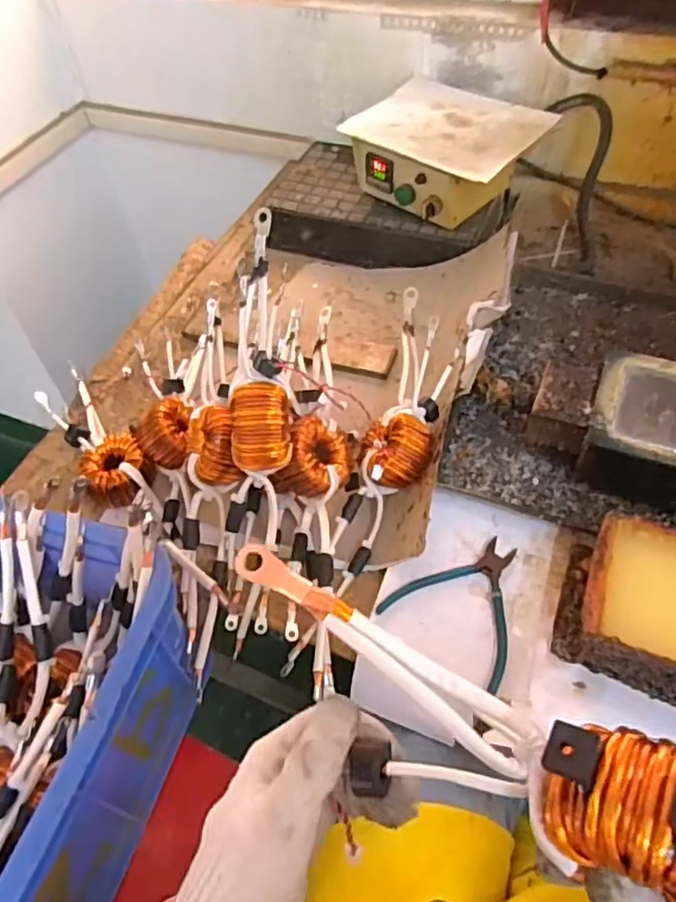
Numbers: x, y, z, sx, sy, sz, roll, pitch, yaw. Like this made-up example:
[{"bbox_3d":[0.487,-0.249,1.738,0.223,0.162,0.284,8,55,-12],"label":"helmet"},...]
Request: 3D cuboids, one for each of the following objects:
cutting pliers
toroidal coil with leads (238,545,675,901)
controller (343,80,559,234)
[{"bbox_3d":[0.131,0.142,0.598,0.128,0.009,0.133,34,62,26],"label":"cutting pliers"},{"bbox_3d":[0.154,0.152,0.241,0.459,0.079,0.073,23,58,24],"label":"toroidal coil with leads"},{"bbox_3d":[0.158,-0.440,0.918,0.249,0.093,0.195,30,60,24],"label":"controller"}]

